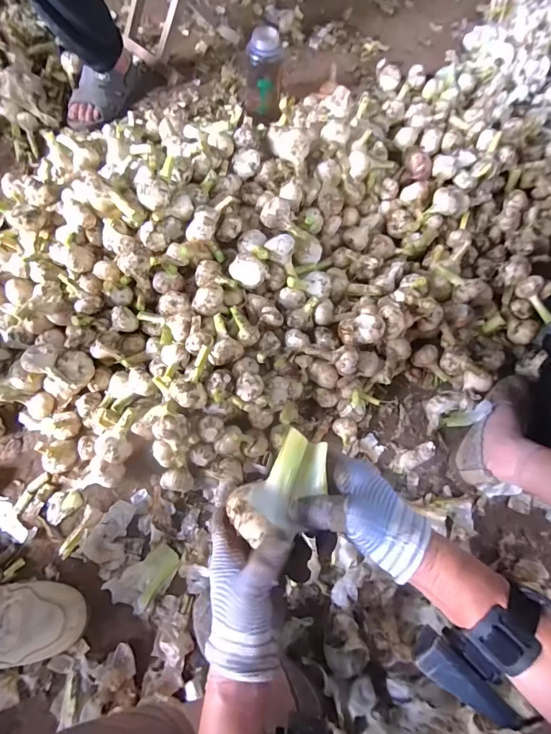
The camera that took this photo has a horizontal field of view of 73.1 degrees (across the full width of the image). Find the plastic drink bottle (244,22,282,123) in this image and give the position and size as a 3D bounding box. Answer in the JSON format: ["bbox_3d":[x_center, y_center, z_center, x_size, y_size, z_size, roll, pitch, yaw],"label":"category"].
[{"bbox_3d":[-0.028,-0.715,0.935,0.093,0.183,0.084,2,68,1],"label":"plastic drink bottle"}]

